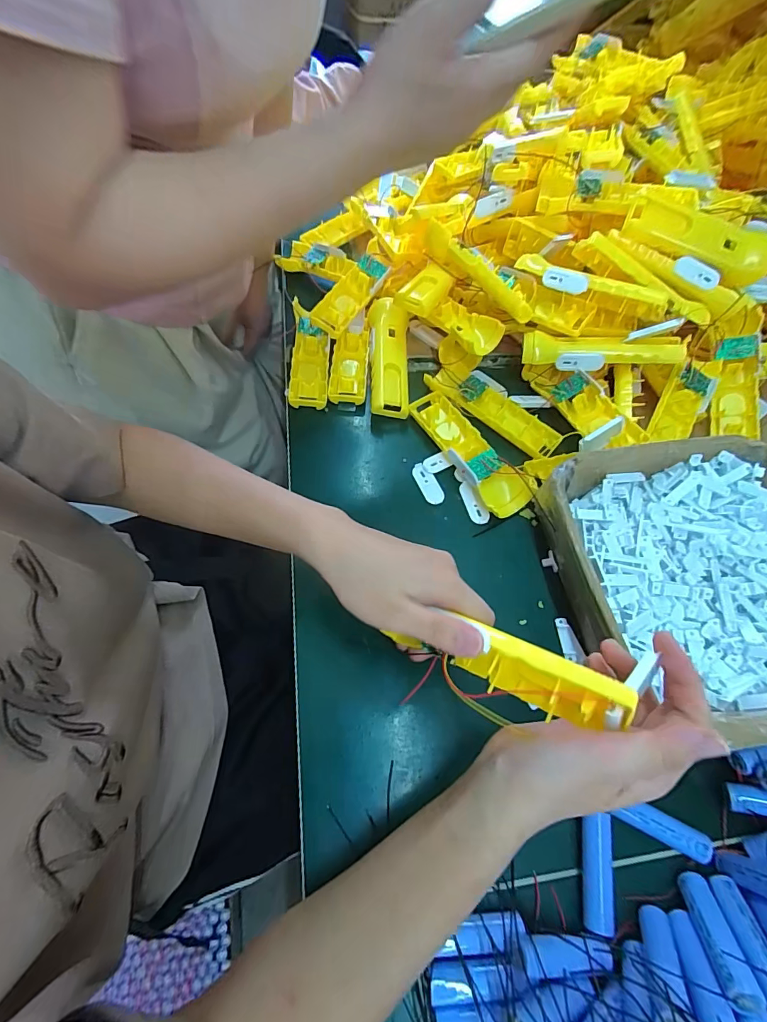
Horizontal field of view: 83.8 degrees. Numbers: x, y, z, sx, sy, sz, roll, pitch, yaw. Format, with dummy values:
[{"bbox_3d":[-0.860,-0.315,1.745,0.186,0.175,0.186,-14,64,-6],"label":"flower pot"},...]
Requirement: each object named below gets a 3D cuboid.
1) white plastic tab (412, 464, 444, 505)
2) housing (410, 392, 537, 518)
[{"bbox_3d":[0.047,-0.028,0.443,0.020,0.007,0.049,-18,63,-14],"label":"white plastic tab"},{"bbox_3d":[0.087,-0.066,0.449,0.043,0.034,0.163,-27,66,-18],"label":"housing"}]

